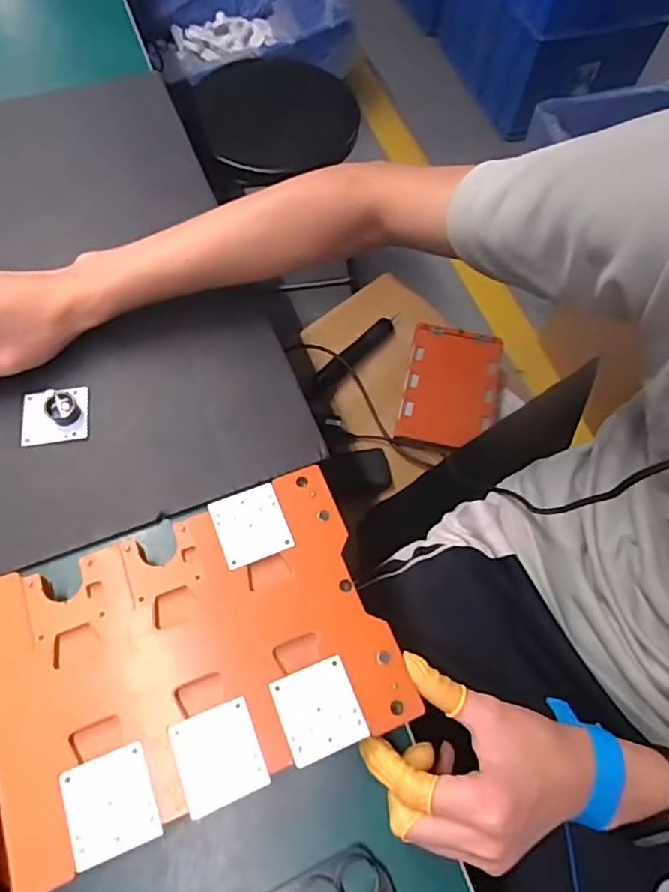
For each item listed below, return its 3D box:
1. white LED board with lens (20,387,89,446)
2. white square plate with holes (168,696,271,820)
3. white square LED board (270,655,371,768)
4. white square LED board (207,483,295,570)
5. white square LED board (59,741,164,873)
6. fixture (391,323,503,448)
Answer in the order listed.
[{"bbox_3d":[-0.210,-0.026,0.435,0.048,0.016,0.043,-7,63,-5],"label":"white LED board with lens"},{"bbox_3d":[-0.064,0.171,0.326,0.045,0.004,0.048,-20,65,-11],"label":"white square plate with holes"},{"bbox_3d":[-0.009,0.151,0.339,0.044,0.004,0.047,-19,65,-11],"label":"white square LED board"},{"bbox_3d":[-0.055,0.052,0.385,0.044,0.005,0.046,-20,65,-11],"label":"white square LED board"},{"bbox_3d":[-0.119,0.190,0.313,0.045,0.004,0.047,-19,65,-11],"label":"white square LED board"},{"bbox_3d":[0.215,-0.113,1.073,0.168,0.028,0.241,13,64,3],"label":"fixture"}]

